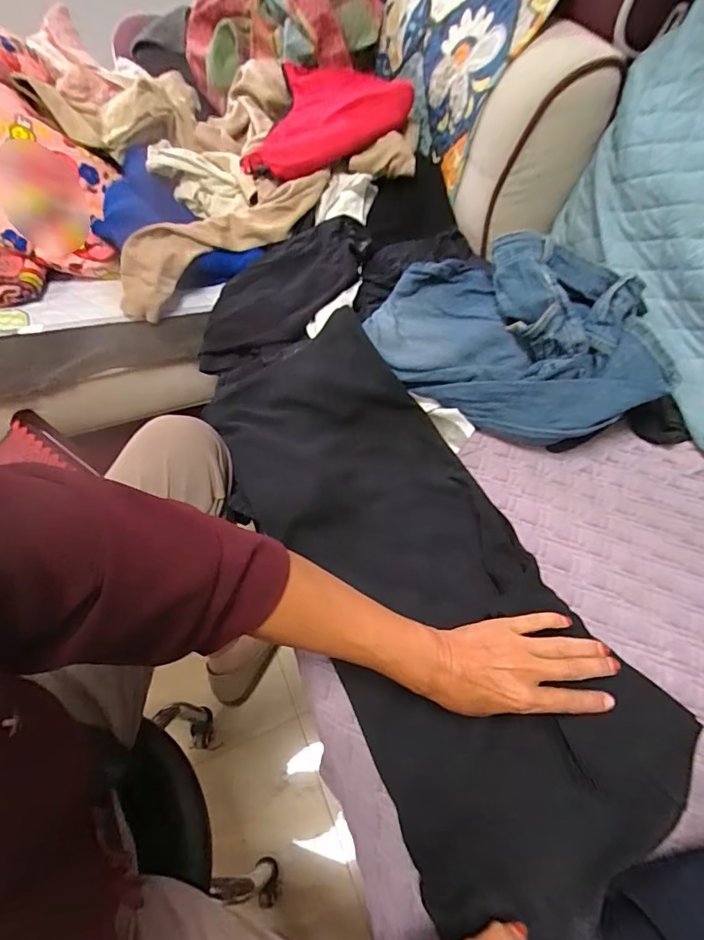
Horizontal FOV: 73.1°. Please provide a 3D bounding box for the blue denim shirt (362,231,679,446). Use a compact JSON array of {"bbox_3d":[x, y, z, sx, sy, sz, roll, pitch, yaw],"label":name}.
[{"bbox_3d":[0.193,-0.159,0.603,0.351,0.168,0.220,6,56,3],"label":"blue denim shirt"}]

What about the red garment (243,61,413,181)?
[{"bbox_3d":[-0.028,-0.658,0.887,0.269,0.099,0.371,8,56,5],"label":"red garment"}]

